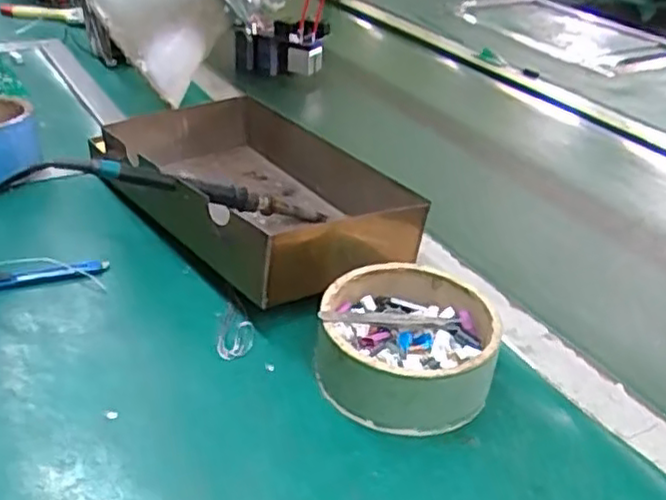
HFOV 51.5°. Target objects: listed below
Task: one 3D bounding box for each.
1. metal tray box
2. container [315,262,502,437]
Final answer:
[{"bbox_3d":[-0.082,-0.056,0.629,0.189,0.071,0.321,-18,39,-32],"label":"metal tray box"},{"bbox_3d":[0.049,0.066,0.471,0.115,0.053,0.117,3,32,-2],"label":"container"}]

